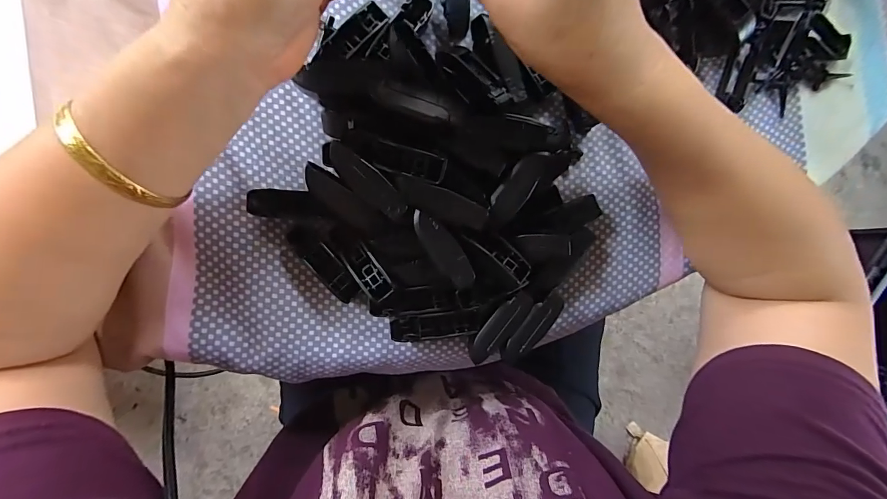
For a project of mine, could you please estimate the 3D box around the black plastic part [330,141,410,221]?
[{"bbox_3d":[-0.044,-0.038,0.221,0.053,0.006,0.016,40,86,-7],"label":"black plastic part"}]

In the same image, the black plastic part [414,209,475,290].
[{"bbox_3d":[0.001,0.000,0.226,0.017,0.004,0.051,-34,94,-4],"label":"black plastic part"}]

